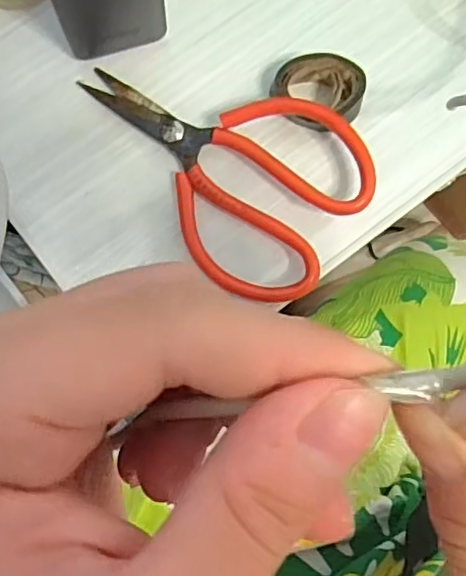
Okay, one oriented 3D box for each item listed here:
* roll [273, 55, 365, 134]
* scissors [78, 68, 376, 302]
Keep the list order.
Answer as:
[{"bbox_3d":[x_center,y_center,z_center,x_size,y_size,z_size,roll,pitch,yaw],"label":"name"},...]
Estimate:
[{"bbox_3d":[0.048,-0.109,0.334,0.046,0.017,0.042,0,84,-3],"label":"roll"},{"bbox_3d":[-0.009,-0.069,0.325,0.159,0.022,0.104,32,83,1],"label":"scissors"}]

